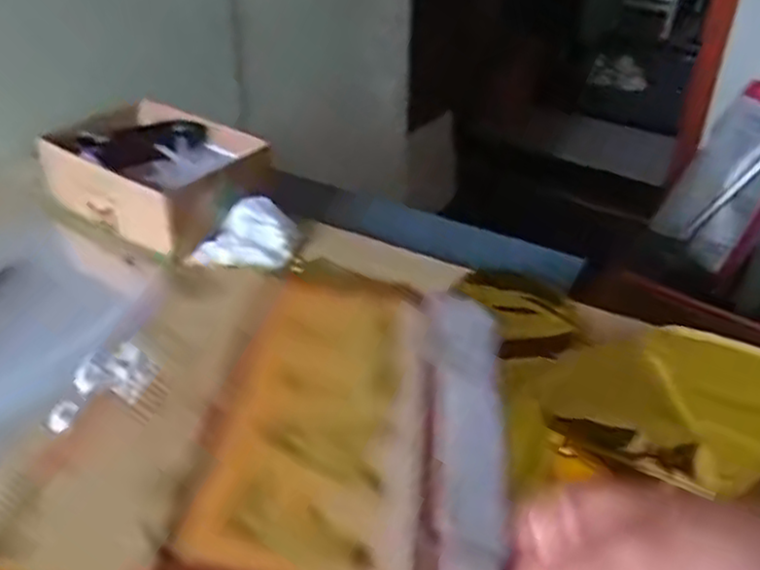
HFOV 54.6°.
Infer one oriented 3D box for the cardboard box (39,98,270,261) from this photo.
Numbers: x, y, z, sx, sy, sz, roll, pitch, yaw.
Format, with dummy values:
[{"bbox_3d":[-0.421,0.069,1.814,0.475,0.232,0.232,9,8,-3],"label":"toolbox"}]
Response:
[{"bbox_3d":[-0.198,-0.101,0.675,0.173,0.066,0.135,23,41,30],"label":"cardboard box"}]

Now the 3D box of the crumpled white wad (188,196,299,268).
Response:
[{"bbox_3d":[-0.112,-0.044,0.621,0.080,0.030,0.065,0,34,1],"label":"crumpled white wad"}]

